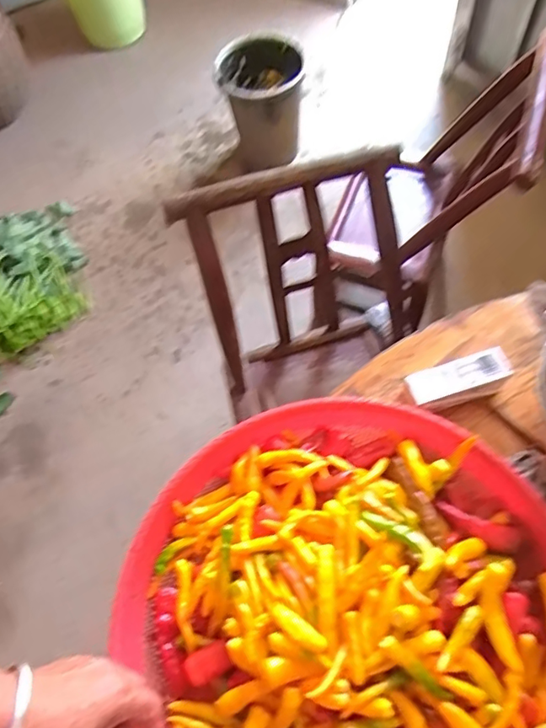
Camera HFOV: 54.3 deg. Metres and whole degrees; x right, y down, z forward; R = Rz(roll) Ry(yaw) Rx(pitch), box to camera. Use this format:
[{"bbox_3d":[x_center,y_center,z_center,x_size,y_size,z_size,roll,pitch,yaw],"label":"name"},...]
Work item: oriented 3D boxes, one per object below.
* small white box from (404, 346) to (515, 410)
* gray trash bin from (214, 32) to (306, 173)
[{"bbox_3d":[0.228,0.023,0.660,0.124,0.054,0.049,-17,63,-4],"label":"small white box"},{"bbox_3d":[-0.037,-0.826,1.671,0.260,0.338,0.252,0,63,5],"label":"gray trash bin"}]

